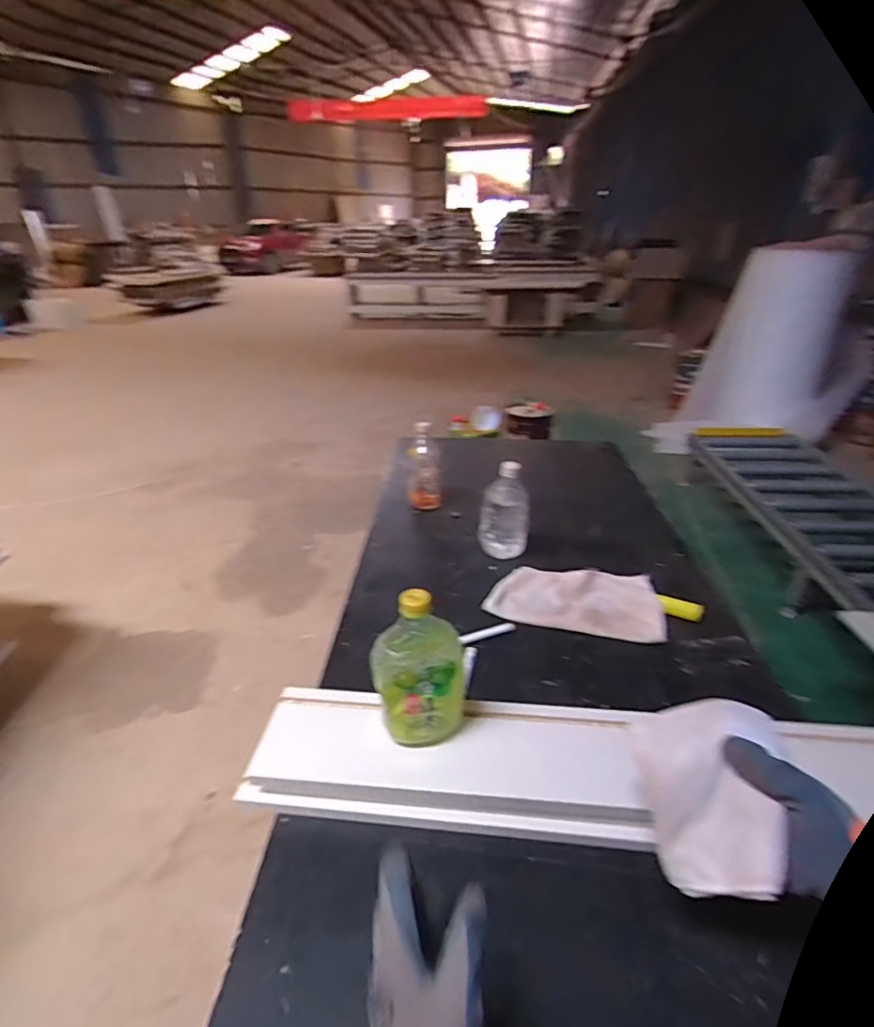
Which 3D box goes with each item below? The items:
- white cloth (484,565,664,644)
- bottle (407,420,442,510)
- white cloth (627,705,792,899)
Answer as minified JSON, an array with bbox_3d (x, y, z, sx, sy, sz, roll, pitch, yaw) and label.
[{"bbox_3d":[0.240,0.150,0.935,0.287,0.015,0.134,6,45,11],"label":"white cloth"},{"bbox_3d":[-0.027,-0.107,1.241,0.079,0.182,0.075,4,29,5],"label":"bottle"},{"bbox_3d":[0.247,0.244,0.468,0.117,0.042,0.144,-16,63,22],"label":"white cloth"}]

